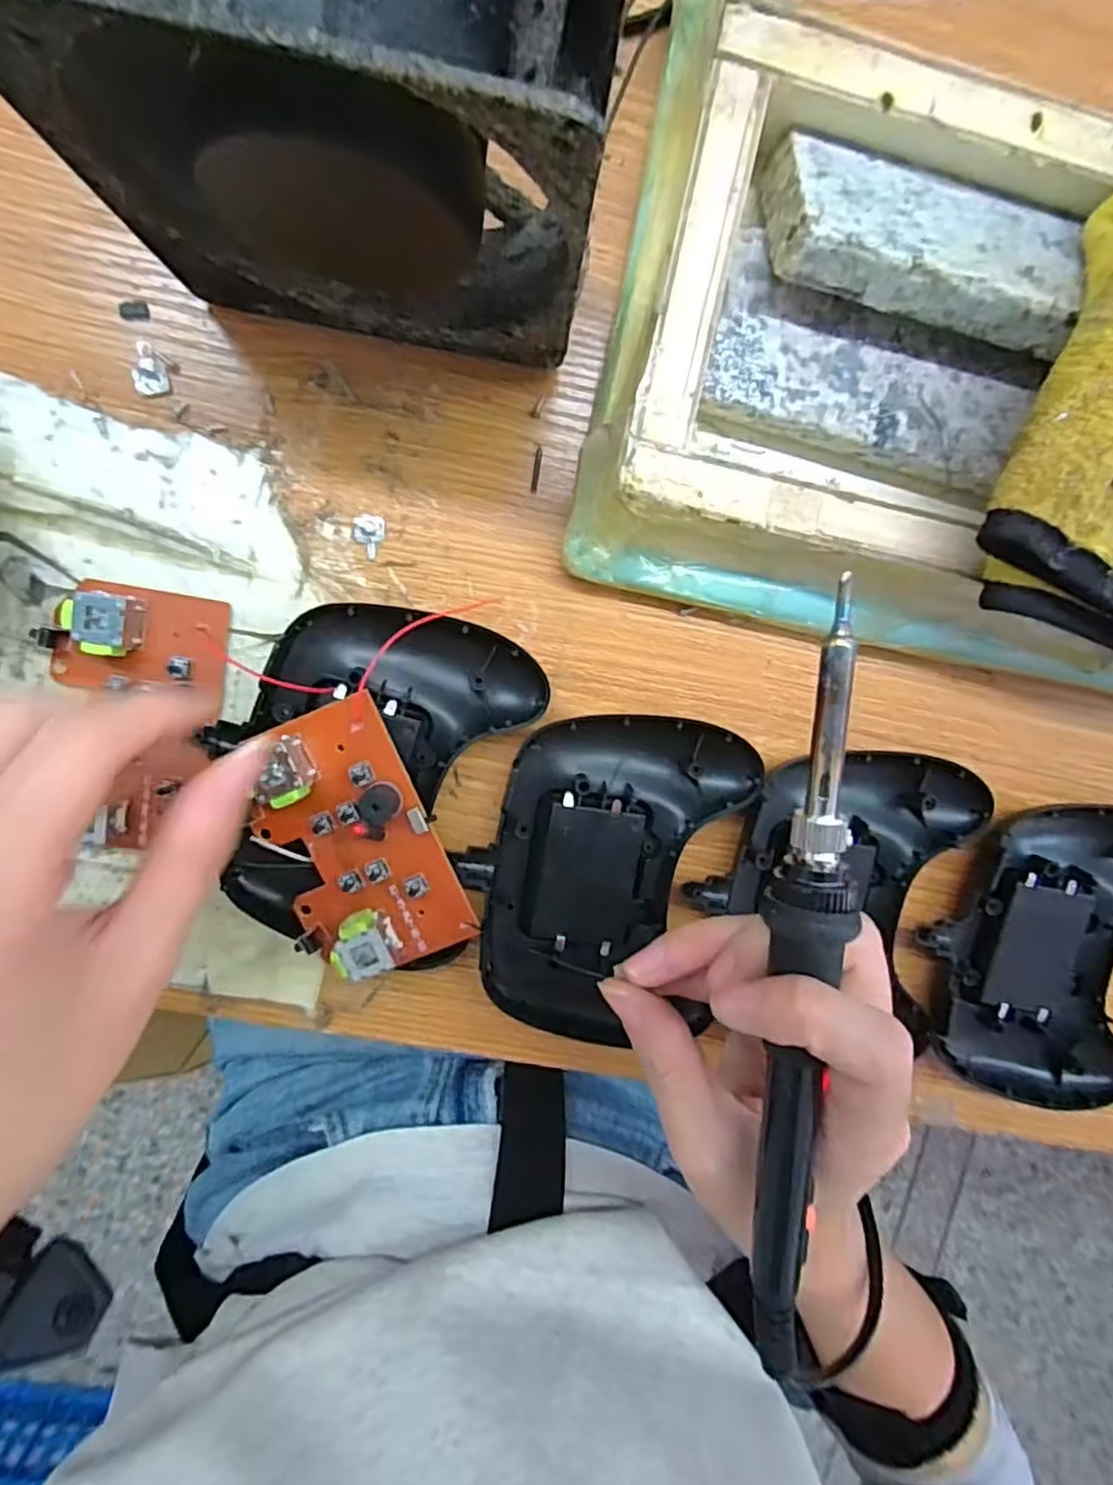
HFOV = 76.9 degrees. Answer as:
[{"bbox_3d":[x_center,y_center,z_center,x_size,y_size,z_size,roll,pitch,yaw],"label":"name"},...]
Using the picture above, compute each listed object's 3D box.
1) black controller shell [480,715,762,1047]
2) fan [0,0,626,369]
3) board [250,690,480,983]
[{"bbox_3d":[0.022,0.050,0.262,0.090,0.020,0.117,6,98,-6],"label":"black controller shell"},{"bbox_3d":[-0.051,-0.142,0.172,0.117,0.121,0.041,10,98,-6],"label":"fan"},{"bbox_3d":[-0.067,0.035,0.232,0.053,0.014,0.090,-24,100,-1],"label":"board"}]

